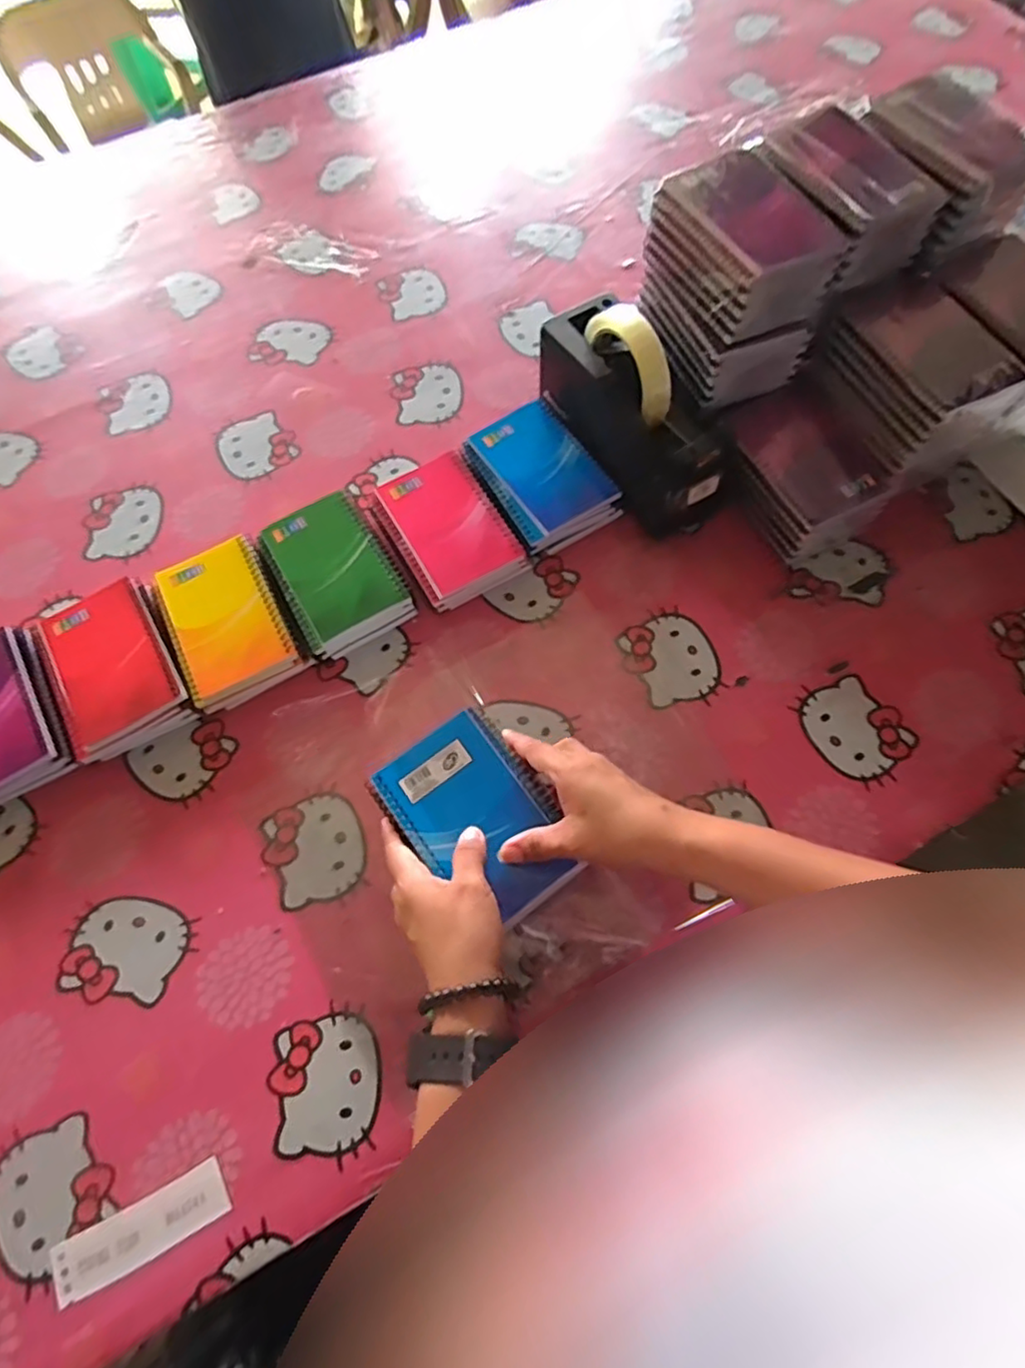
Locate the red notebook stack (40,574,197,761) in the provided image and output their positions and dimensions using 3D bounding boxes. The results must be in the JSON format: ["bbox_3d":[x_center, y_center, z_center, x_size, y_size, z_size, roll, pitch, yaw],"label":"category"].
[{"bbox_3d":[-0.324,-0.012,0.527,0.094,0.031,0.140,-25,69,-9],"label":"red notebook stack"}]

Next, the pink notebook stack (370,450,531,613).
[{"bbox_3d":[-0.057,-0.134,0.567,0.092,0.031,0.133,-27,70,-10],"label":"pink notebook stack"}]

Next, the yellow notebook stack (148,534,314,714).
[{"bbox_3d":[-0.239,-0.053,0.540,0.093,0.032,0.137,-28,70,-10],"label":"yellow notebook stack"}]

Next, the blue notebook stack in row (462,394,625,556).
[{"bbox_3d":[0.024,-0.190,0.587,0.099,0.032,0.137,-28,70,-10],"label":"blue notebook stack in row"}]

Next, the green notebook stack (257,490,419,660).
[{"bbox_3d":[-0.152,-0.095,0.552,0.093,0.033,0.131,-29,70,-11],"label":"green notebook stack"}]

